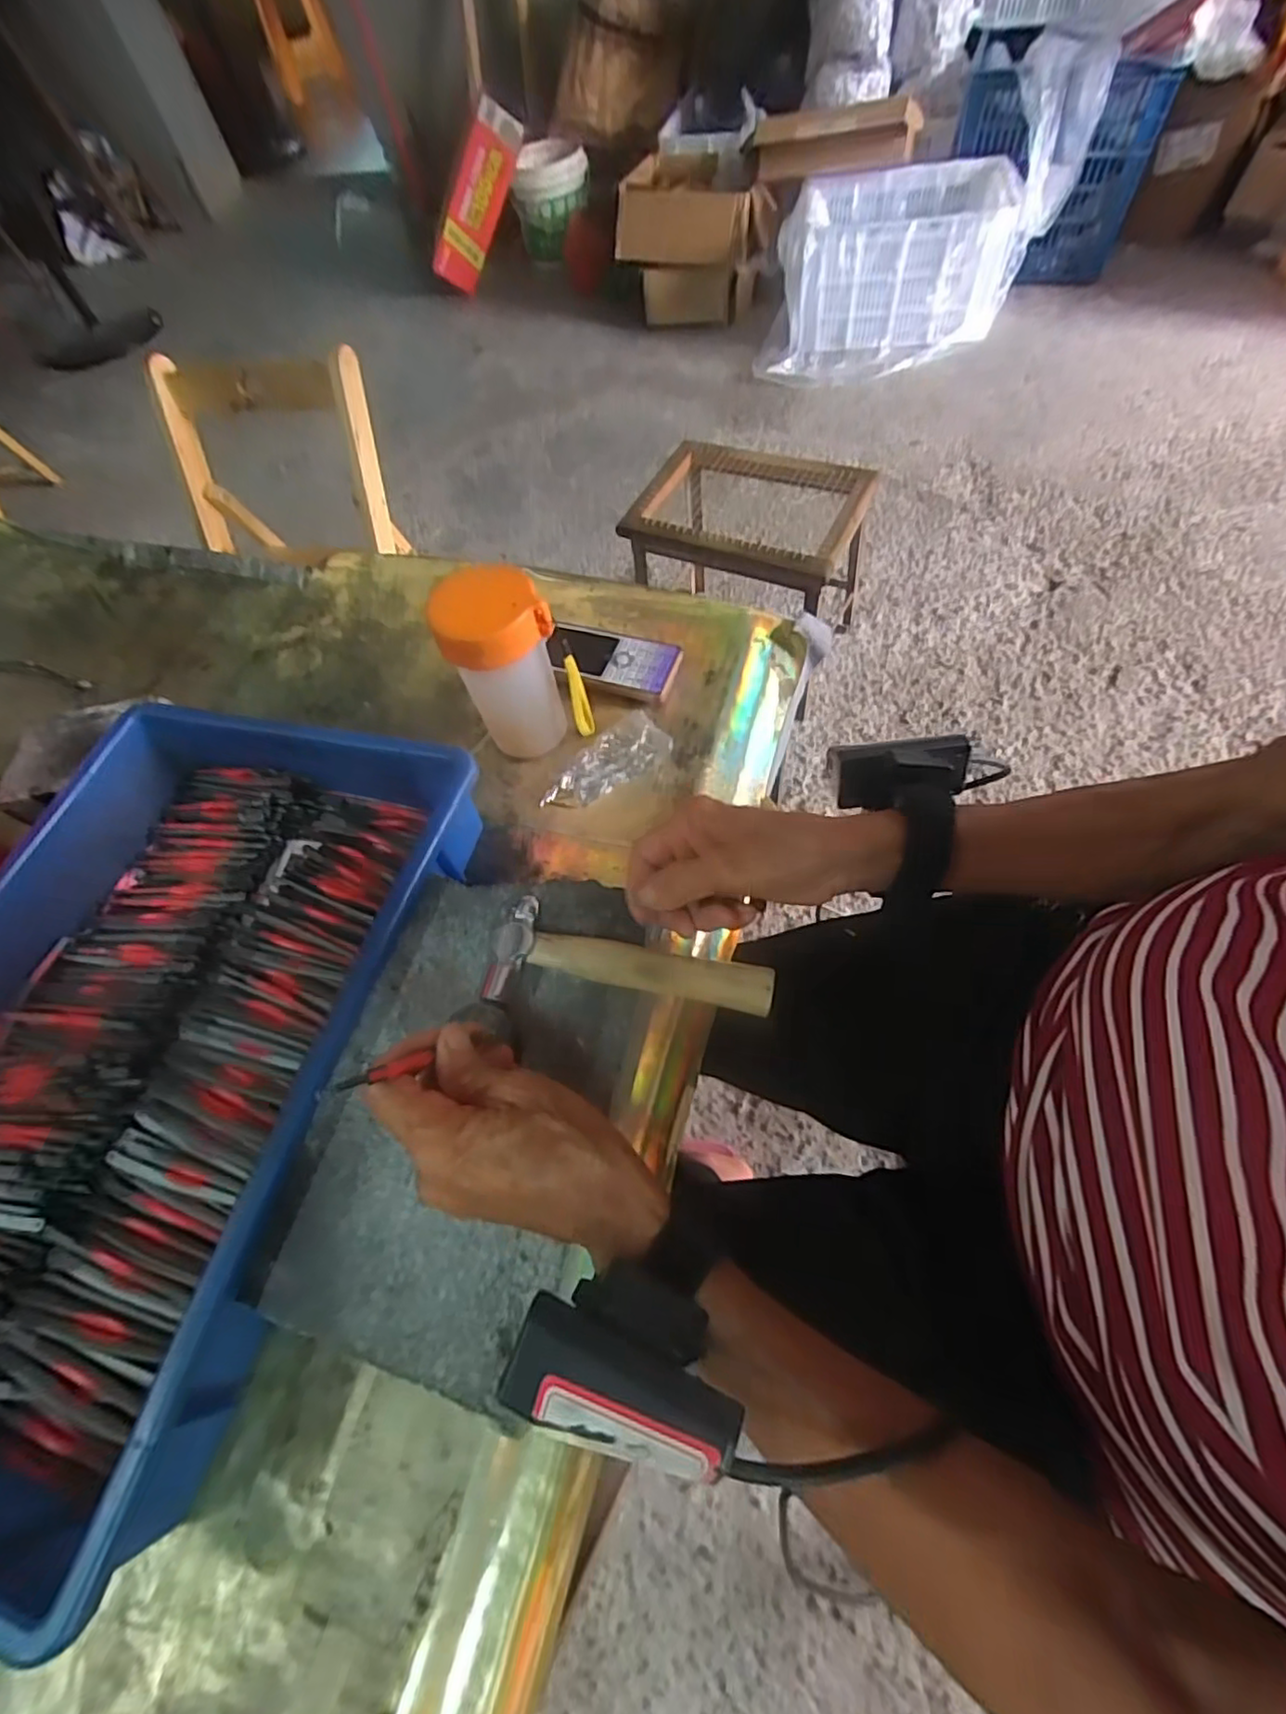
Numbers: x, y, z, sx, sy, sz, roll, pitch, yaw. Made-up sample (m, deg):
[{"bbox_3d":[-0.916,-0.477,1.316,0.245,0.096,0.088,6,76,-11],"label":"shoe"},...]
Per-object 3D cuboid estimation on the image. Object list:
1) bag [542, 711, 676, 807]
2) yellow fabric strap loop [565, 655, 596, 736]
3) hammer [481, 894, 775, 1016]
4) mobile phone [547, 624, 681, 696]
[{"bbox_3d":[-0.031,-0.072,0.495,0.102,0.016,0.050,-34,63,-14],"label":"bag"},{"bbox_3d":[-0.047,-0.117,0.476,0.013,0.076,0.010,-19,60,-3],"label":"yellow fabric strap loop"},{"bbox_3d":[-0.009,0.055,0.349,0.152,0.018,0.059,4,62,10],"label":"hammer"},{"bbox_3d":[-0.027,-0.163,0.533,0.114,0.015,0.053,15,62,12],"label":"mobile phone"}]

